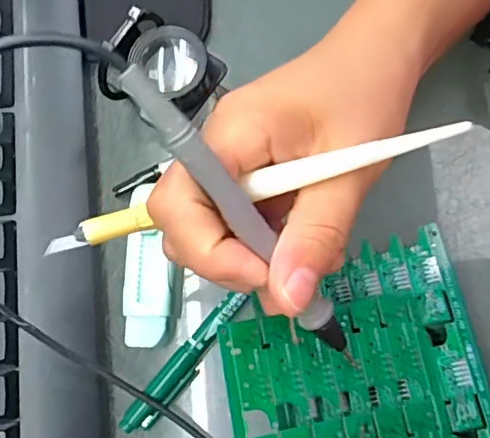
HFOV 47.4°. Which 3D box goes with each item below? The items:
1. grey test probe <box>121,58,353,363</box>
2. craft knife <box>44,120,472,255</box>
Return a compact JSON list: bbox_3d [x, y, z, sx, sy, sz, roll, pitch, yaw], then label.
[{"bbox_3d":[0.006,0.009,0.186,0.012,0.008,0.143,-45,122,-12],"label":"grey test probe"},{"bbox_3d":[0.001,-0.011,0.190,0.148,0.004,0.009,-15,74,7],"label":"craft knife"}]

